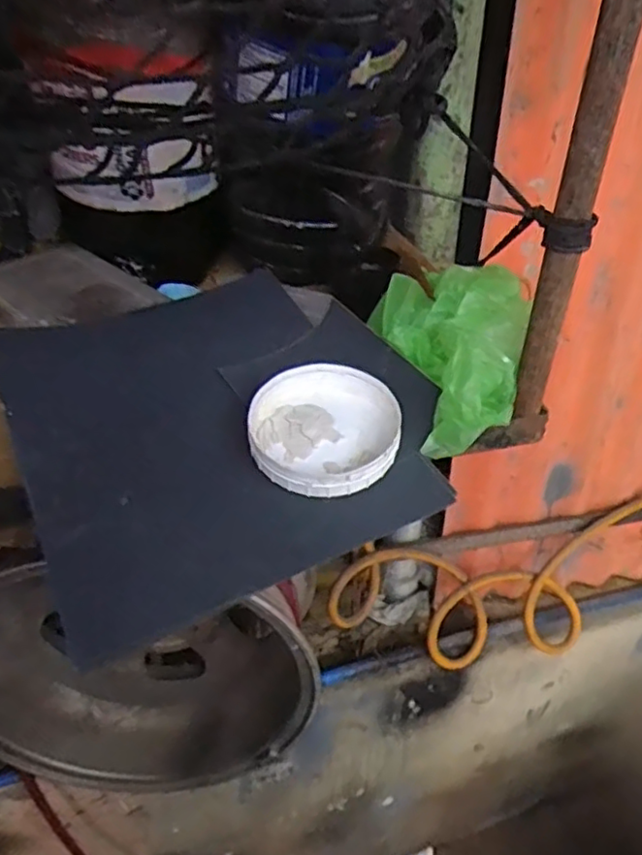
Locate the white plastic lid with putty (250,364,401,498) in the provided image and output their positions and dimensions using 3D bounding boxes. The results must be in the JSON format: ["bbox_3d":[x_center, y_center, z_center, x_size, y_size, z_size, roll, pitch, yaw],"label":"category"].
[{"bbox_3d":[0.003,-0.001,0.407,0.098,0.018,0.096,-1,49,1],"label":"white plastic lid with putty"}]

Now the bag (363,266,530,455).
[{"bbox_3d":[0.096,-0.054,0.440,0.105,0.070,0.154,-1,34,-3],"label":"bag"}]

